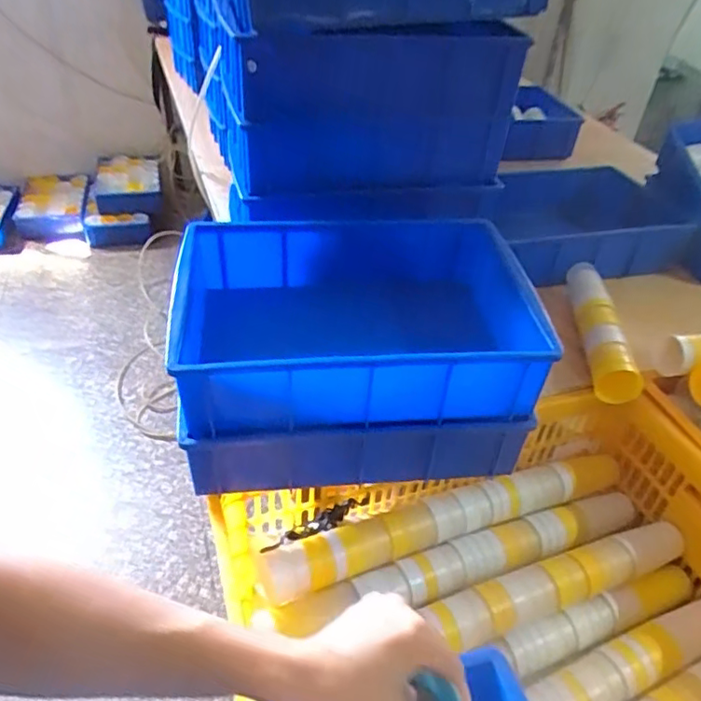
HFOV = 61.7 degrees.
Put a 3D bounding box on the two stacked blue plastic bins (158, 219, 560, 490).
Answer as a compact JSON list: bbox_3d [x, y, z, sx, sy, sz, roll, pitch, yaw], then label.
[{"bbox_3d":[0.008,-0.008,0.742,0.429,0.194,0.283,-1,41,-7],"label":"two stacked blue plastic bins"}]

